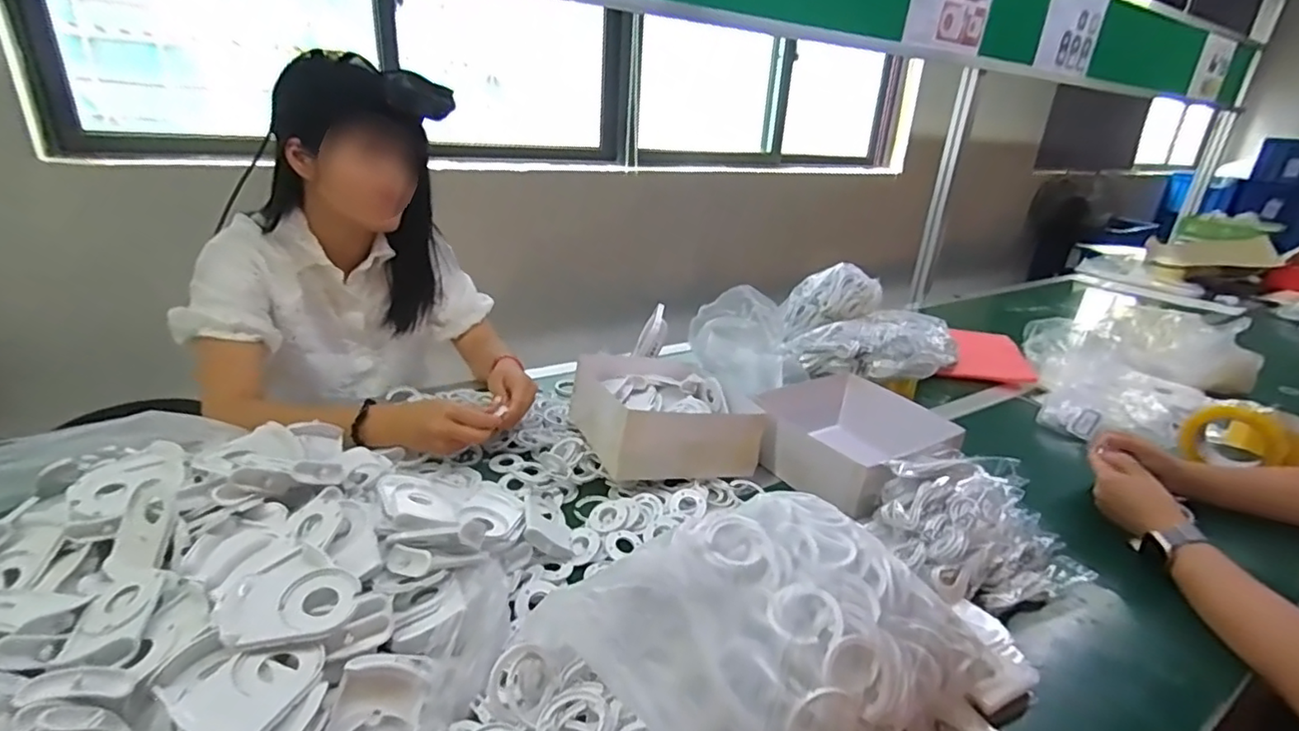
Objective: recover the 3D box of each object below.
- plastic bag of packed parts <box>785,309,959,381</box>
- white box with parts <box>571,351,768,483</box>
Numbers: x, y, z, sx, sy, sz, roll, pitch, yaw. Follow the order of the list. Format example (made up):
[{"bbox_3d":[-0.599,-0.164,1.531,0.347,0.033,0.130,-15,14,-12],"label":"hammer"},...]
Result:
[{"bbox_3d":[0.379,-0.032,1.049,0.266,0.104,0.092,0,19,26],"label":"plastic bag of packed parts"},{"bbox_3d":[0.015,0.059,0.823,0.203,0.095,0.221,-6,25,-22],"label":"white box with parts"}]

